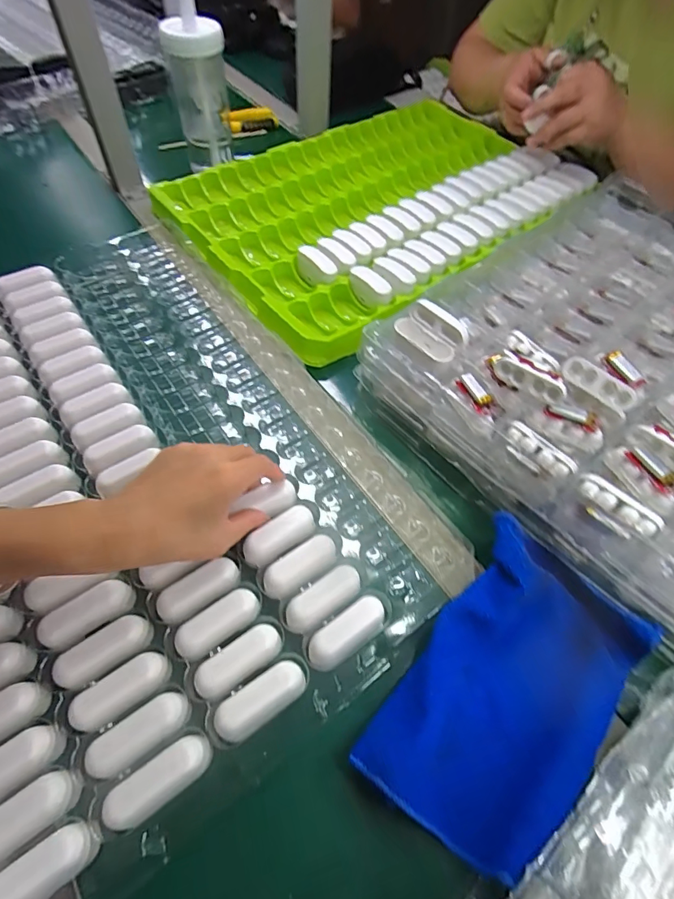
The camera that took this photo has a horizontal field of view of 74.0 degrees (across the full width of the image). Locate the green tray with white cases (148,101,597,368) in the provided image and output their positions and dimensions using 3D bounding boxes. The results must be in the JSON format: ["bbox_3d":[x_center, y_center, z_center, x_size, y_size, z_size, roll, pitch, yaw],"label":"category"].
[{"bbox_3d":[0.065,-0.371,0.665,0.580,0.048,0.406,-36,65,-24],"label":"green tray with white cases"}]

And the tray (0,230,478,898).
[{"bbox_3d":[-0.201,-0.004,0.416,0.372,0.028,0.567,-29,63,-22],"label":"tray"}]

